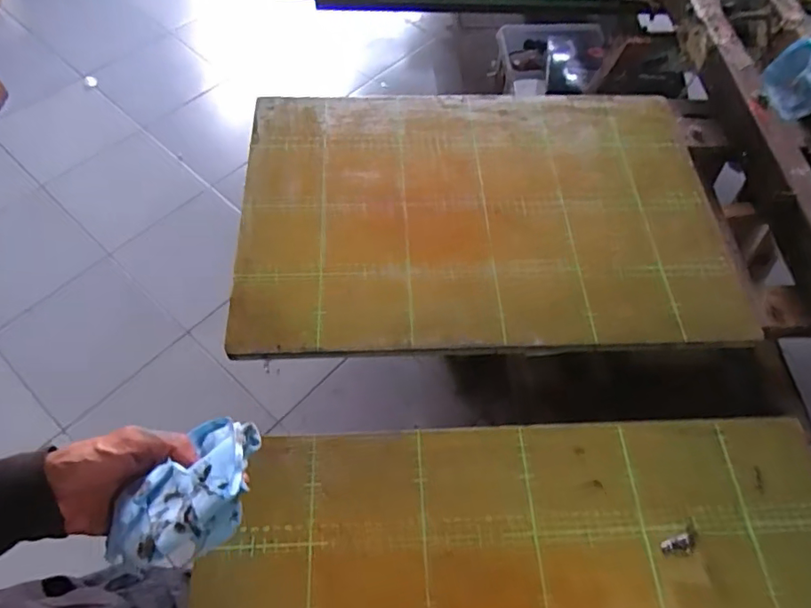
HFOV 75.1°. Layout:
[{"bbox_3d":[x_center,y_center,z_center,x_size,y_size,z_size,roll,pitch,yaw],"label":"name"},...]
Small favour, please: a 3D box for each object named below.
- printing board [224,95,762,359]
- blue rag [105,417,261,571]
[{"bbox_3d":[0.093,-0.119,0.665,0.574,0.030,0.385,0,62,-4],"label":"printing board"},{"bbox_3d":[-0.155,0.137,0.388,0.075,0.056,0.119,23,63,9],"label":"blue rag"}]

